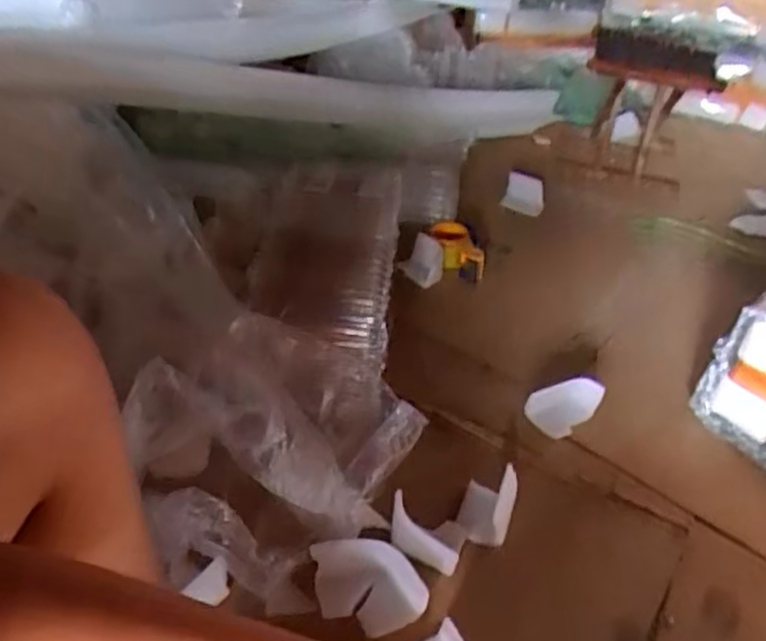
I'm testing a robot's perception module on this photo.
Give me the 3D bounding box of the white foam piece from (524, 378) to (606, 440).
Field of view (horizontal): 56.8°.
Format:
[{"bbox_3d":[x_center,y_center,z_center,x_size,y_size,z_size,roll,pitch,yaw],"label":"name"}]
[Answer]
[{"bbox_3d":[0.285,0.134,1.104,0.120,0.081,0.025,-16,13,1],"label":"white foam piece"}]

